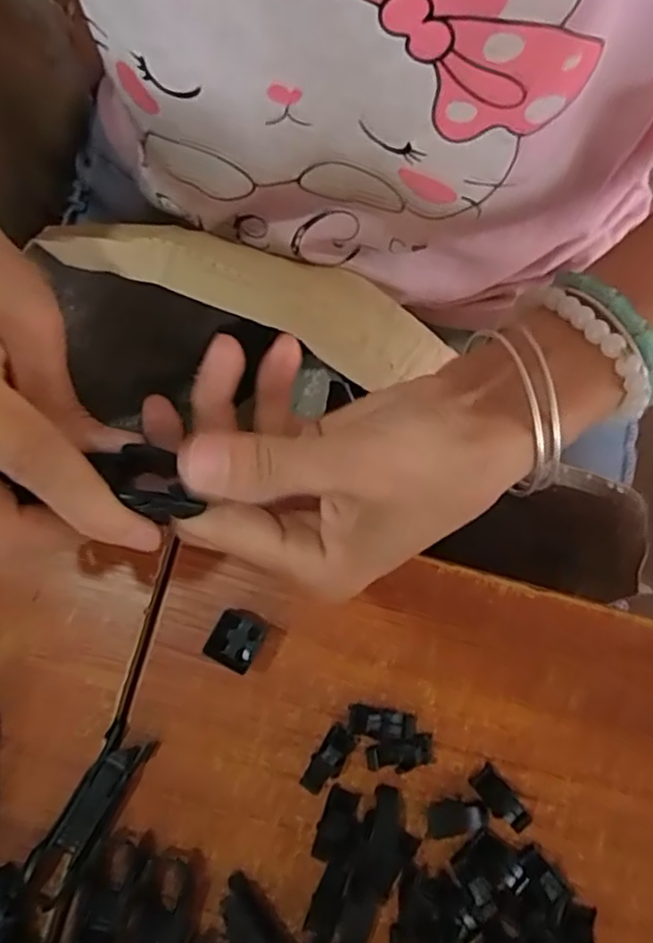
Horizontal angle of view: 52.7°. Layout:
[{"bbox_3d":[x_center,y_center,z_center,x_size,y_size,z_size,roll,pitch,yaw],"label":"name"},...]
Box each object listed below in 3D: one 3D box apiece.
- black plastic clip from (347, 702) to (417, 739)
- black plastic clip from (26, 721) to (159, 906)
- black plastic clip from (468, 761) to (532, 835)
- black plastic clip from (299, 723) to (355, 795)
[{"bbox_3d":[0.023,0.102,0.267,0.027,0.008,0.011,11,82,2],"label":"black plastic clip"},{"bbox_3d":[-0.095,0.136,0.259,0.020,0.012,0.069,30,83,4],"label":"black plastic clip"},{"bbox_3d":[0.069,0.130,0.263,0.011,0.005,0.026,-39,84,-5],"label":"black plastic clip"},{"bbox_3d":[0.000,0.116,0.264,0.011,0.008,0.027,39,84,5],"label":"black plastic clip"}]

